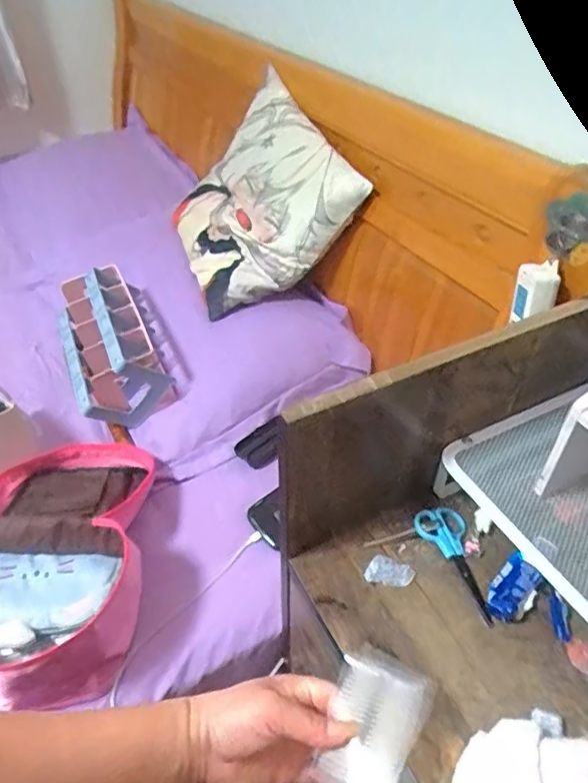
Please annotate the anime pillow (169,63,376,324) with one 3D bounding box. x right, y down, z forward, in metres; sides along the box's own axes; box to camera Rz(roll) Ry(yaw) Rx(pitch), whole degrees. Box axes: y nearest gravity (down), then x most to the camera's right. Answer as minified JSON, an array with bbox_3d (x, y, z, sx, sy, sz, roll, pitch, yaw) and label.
[{"bbox_3d":[-0.079,-0.346,1.014,0.092,0.363,0.347,-9,62,-54],"label":"anime pillow"}]

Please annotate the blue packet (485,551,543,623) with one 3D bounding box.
[{"bbox_3d":[0.195,0.175,0.498,0.034,0.014,0.062,33,52,31],"label":"blue packet"}]

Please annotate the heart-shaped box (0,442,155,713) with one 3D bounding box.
[{"bbox_3d":[-0.315,0.191,0.723,0.262,0.110,0.370,0,43,1],"label":"heart-shaped box"}]

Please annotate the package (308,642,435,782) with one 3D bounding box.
[{"bbox_3d":[0.055,0.234,0.396,0.061,0.020,0.101,20,46,21],"label":"package"}]

